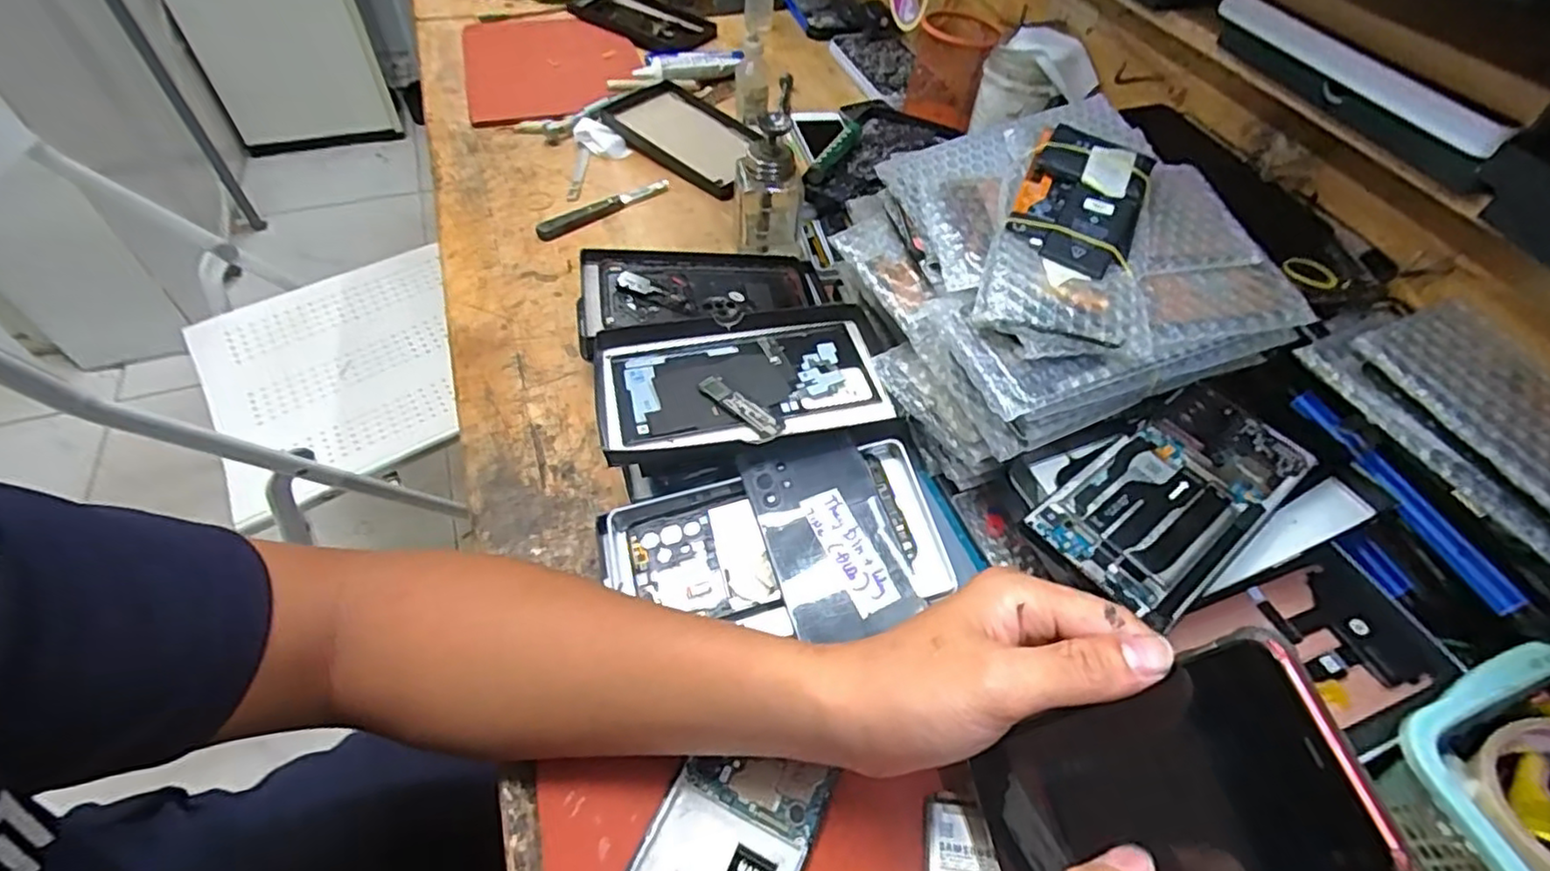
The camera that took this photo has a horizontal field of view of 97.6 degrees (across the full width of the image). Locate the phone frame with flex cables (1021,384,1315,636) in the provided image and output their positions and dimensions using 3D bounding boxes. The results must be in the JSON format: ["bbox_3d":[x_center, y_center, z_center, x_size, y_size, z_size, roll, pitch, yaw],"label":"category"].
[{"bbox_3d":[0.206,0.028,0.348,0.157,0.010,0.075,-32,60,-26],"label":"phone frame with flex cables"}]

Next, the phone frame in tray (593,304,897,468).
[{"bbox_3d":[-0.022,-0.033,0.436,0.180,0.018,0.108,-8,53,-10],"label":"phone frame in tray"}]

